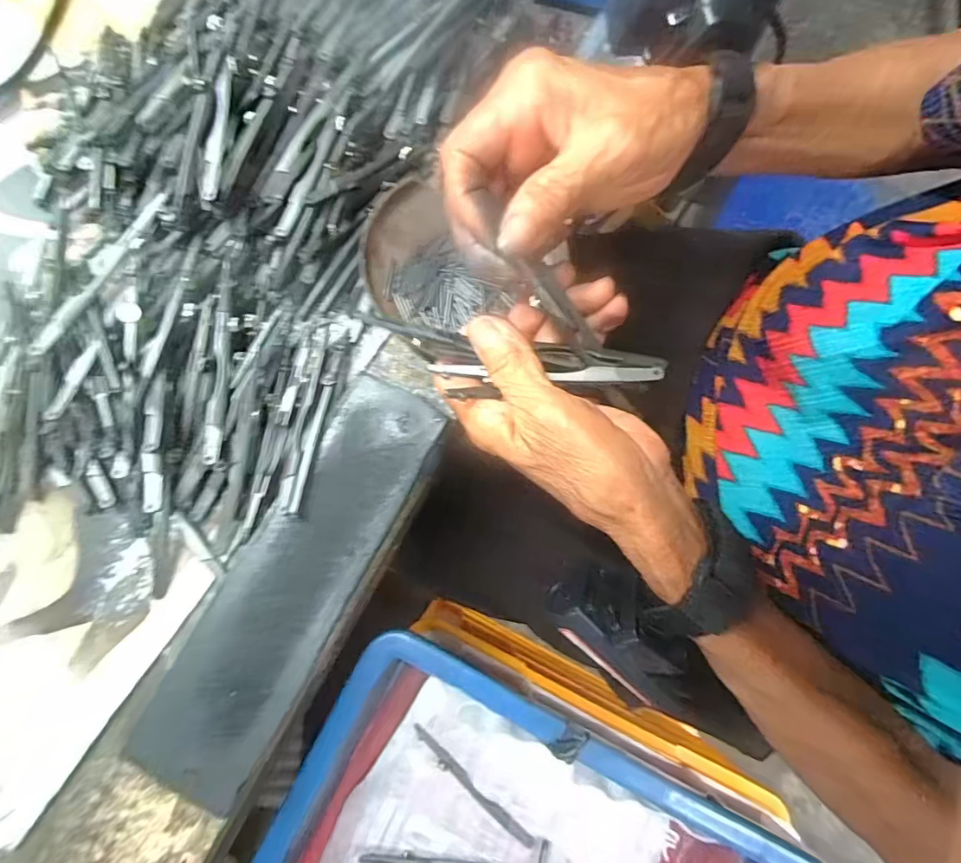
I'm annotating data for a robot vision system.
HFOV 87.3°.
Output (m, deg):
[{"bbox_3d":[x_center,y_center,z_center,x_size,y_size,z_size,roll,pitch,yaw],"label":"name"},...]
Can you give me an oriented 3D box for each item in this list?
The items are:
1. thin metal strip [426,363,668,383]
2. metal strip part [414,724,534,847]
[{"bbox_3d":[0.029,-0.027,0.226,0.104,0.004,0.009,3,76,6],"label":"thin metal strip"},{"bbox_3d":[-0.006,0.234,0.332,0.102,0.006,0.008,41,80,10],"label":"metal strip part"}]

